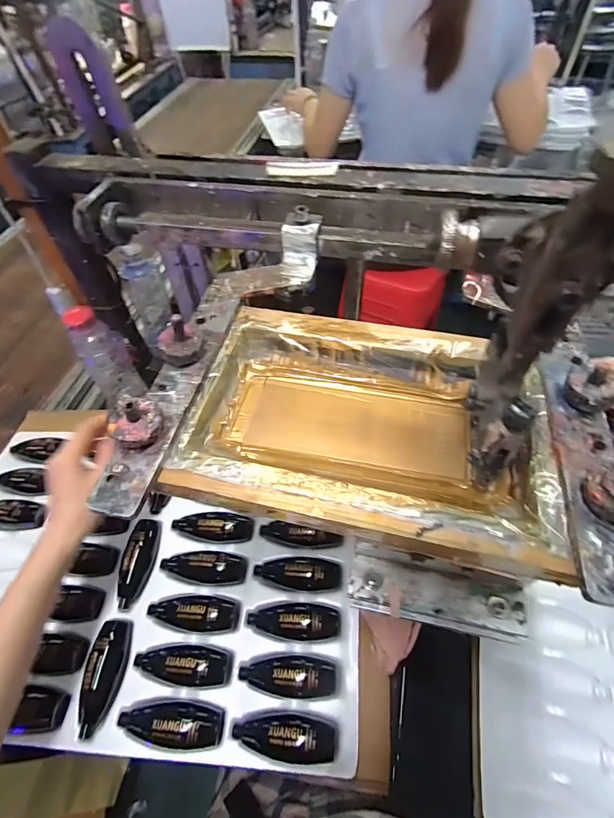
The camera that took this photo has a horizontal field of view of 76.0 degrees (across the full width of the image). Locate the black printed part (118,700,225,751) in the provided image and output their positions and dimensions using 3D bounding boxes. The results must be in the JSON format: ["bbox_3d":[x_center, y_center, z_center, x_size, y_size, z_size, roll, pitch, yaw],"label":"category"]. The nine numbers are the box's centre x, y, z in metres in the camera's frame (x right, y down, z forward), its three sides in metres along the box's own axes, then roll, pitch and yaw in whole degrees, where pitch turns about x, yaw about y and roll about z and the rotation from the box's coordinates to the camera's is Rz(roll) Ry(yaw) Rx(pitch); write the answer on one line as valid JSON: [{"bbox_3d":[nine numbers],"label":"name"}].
[{"bbox_3d":[-0.137,0.316,0.394,0.103,0.023,0.038,1,55,3],"label":"black printed part"}]

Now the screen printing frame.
[{"bbox_3d":[0.040,0.009,0.268,0.228,0.028,0.164,10,56,10],"label":"screen printing frame"}]

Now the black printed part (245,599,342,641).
[{"bbox_3d":[-0.015,0.231,0.434,0.101,0.028,0.039,7,55,7],"label":"black printed part"}]

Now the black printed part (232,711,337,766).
[{"bbox_3d":[-0.021,0.321,0.385,0.102,0.021,0.037,2,55,4],"label":"black printed part"}]

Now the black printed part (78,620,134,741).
[{"bbox_3d":[-0.215,0.279,0.413,0.036,0.012,0.100,0,54,2],"label":"black printed part"}]

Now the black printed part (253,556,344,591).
[{"bbox_3d":[-0.011,0.192,0.464,0.100,0.029,0.038,5,55,6],"label":"black printed part"}]

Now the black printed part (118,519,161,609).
[{"bbox_3d":[-0.205,0.185,0.479,0.034,0.011,0.099,2,55,3],"label":"black printed part"}]

